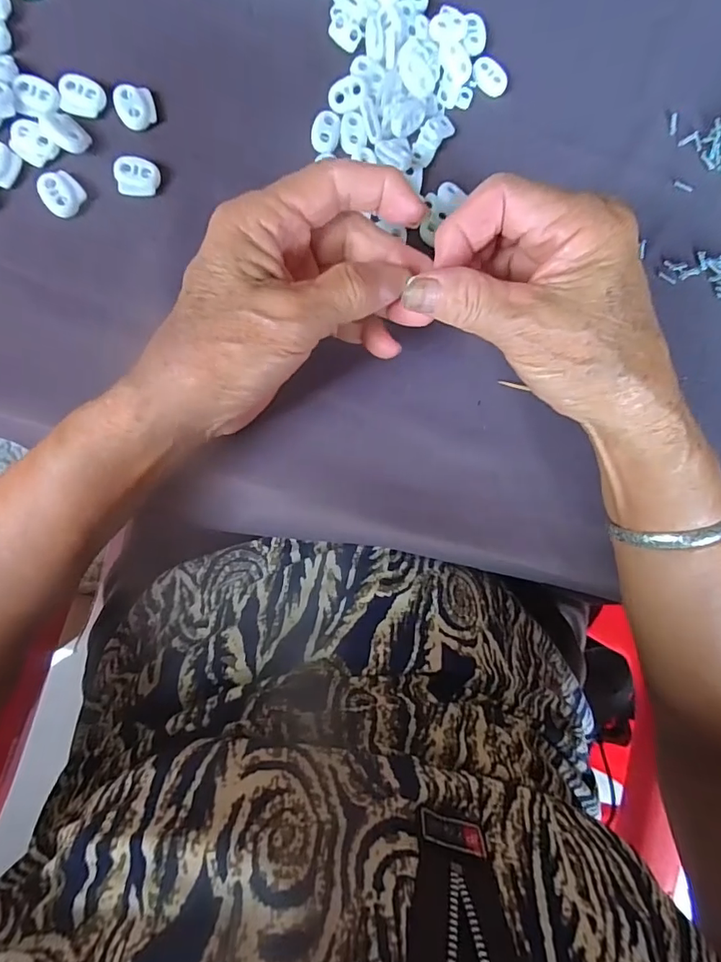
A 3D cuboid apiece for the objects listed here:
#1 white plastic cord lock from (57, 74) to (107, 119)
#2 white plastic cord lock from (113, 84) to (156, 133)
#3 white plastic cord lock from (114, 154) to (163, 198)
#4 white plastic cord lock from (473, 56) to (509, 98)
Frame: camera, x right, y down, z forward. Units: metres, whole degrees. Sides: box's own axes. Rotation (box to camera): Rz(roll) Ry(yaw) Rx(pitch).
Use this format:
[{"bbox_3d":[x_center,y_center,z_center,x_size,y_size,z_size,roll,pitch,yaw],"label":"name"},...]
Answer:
[{"bbox_3d":[-0.144,-0.199,0.250,0.022,0.004,0.019,11,87,-7],"label":"white plastic cord lock"},{"bbox_3d":[-0.118,-0.197,0.253,0.019,0.004,0.022,-22,91,-7],"label":"white plastic cord lock"},{"bbox_3d":[-0.117,-0.159,0.253,0.022,0.004,0.020,2,88,-7],"label":"white plastic cord lock"},{"bbox_3d":[0.076,-0.236,0.282,0.015,0.005,0.022,-40,94,-7],"label":"white plastic cord lock"}]

